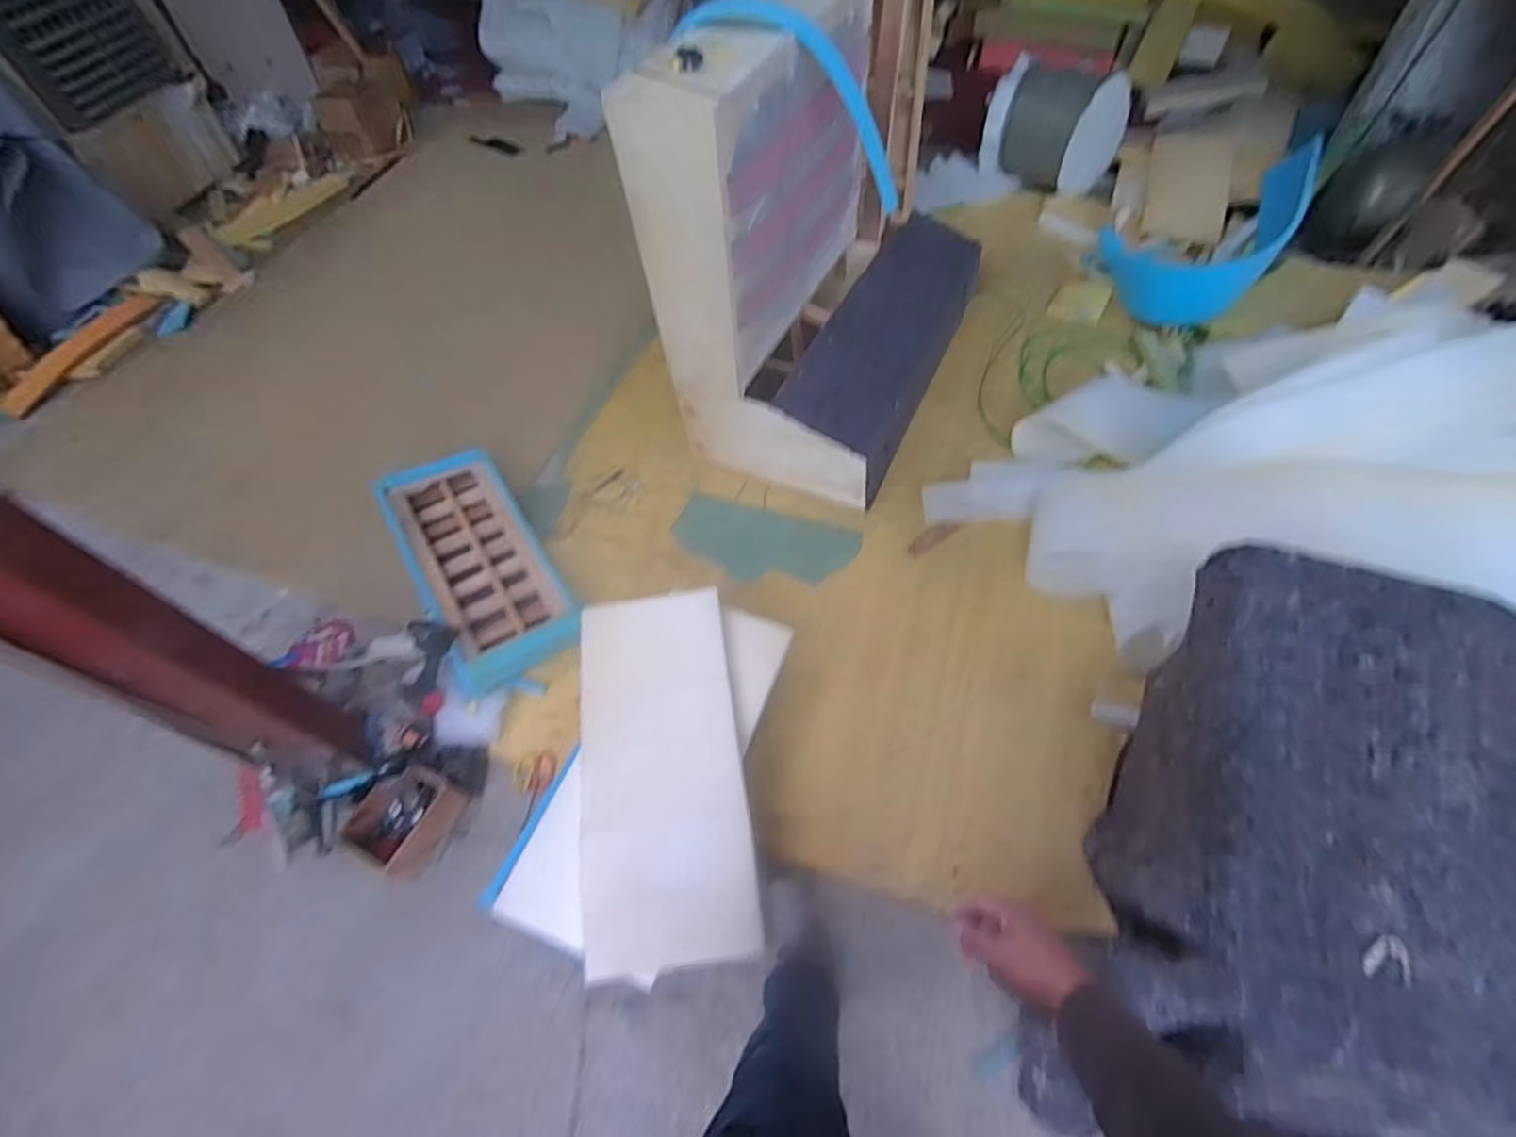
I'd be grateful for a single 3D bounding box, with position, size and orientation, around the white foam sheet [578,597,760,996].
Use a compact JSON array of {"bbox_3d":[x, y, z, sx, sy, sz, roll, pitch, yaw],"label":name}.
[{"bbox_3d":[-0.207,0.422,1.407,0.341,0.030,0.772,-4,64,-11],"label":"white foam sheet"}]

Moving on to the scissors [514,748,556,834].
[{"bbox_3d":[-0.553,0.533,1.558,0.090,0.021,0.188,11,74,11],"label":"scissors"}]

